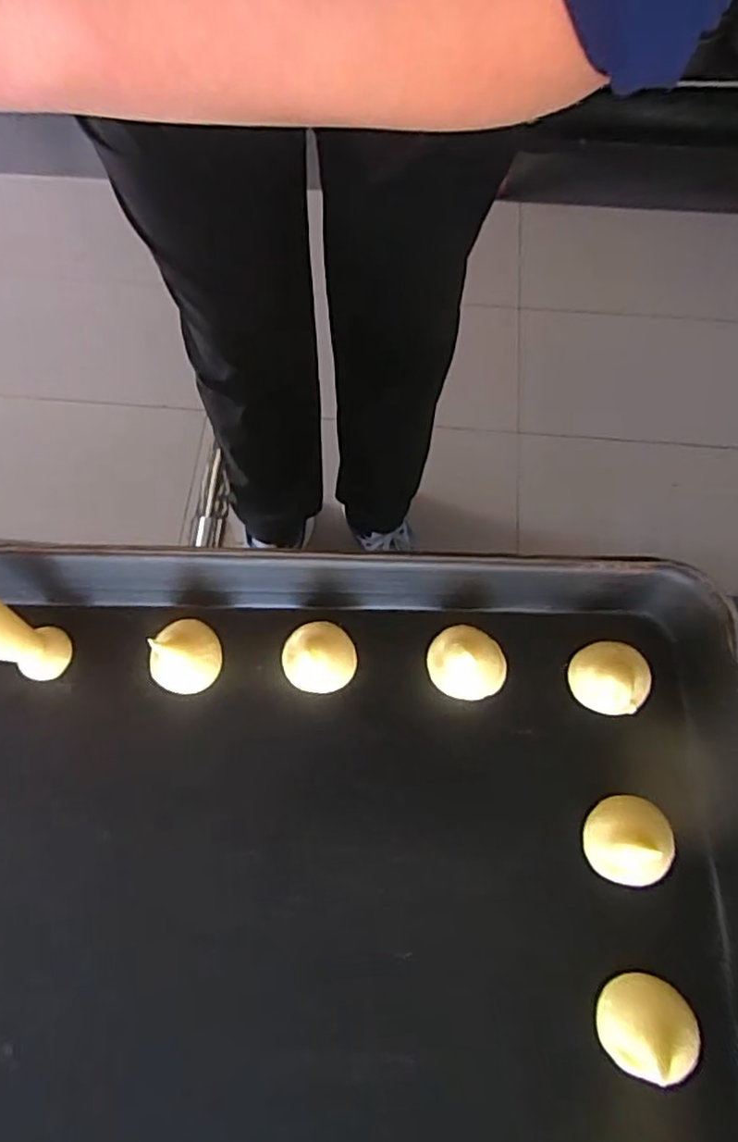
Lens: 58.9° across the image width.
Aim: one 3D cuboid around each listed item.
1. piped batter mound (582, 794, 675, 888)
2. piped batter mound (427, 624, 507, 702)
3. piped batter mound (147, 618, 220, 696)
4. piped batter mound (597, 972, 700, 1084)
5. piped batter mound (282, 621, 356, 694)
[{"bbox_3d":[0.094,0.096,0.234,0.027,0.020,0.029,10,69,4],"label":"piped batter mound"},{"bbox_3d":[0.038,0.036,0.258,0.031,0.018,0.026,29,72,11],"label":"piped batter mound"},{"bbox_3d":[-0.074,0.033,0.260,0.027,0.020,0.028,1,69,1],"label":"piped batter mound"},{"bbox_3d":[0.093,0.150,0.213,0.028,0.021,0.029,0,69,1],"label":"piped batter mound"},{"bbox_3d":[-0.020,0.034,0.262,0.029,0.013,0.027,2,69,2],"label":"piped batter mound"}]

